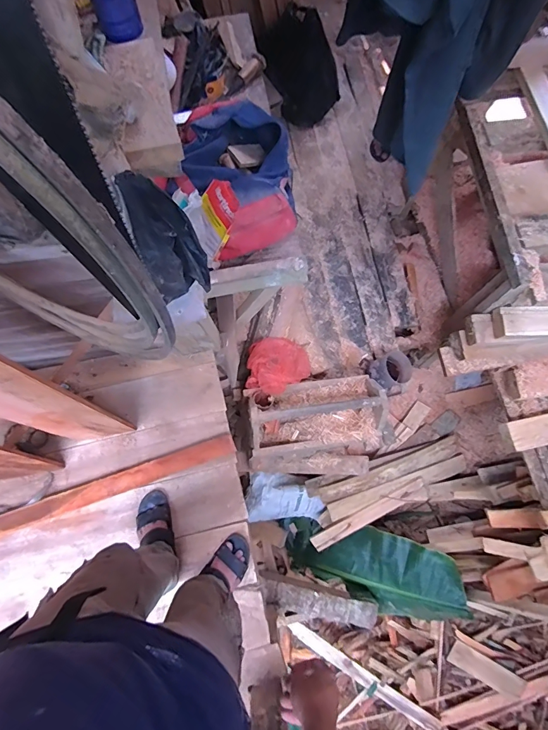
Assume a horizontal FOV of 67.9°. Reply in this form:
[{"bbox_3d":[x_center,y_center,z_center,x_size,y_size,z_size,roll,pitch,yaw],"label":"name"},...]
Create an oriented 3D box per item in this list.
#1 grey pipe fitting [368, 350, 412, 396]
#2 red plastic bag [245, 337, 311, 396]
[{"bbox_3d":[0.499,0.029,1.735,0.163,0.103,0.160,34,75,9],"label":"grey pipe fitting"},{"bbox_3d":[0.022,-0.002,1.539,0.232,0.130,0.249,8,73,1],"label":"red plastic bag"}]

